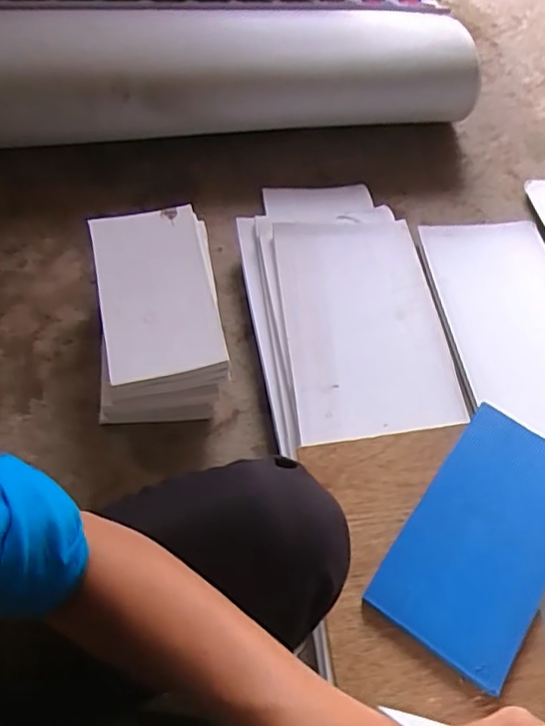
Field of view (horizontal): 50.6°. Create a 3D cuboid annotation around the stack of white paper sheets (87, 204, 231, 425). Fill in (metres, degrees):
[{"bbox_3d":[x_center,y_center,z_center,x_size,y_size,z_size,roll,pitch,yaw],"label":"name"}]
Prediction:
[{"bbox_3d":[-0.165,-0.075,0.837,0.173,0.097,0.297,-7,58,-6],"label":"stack of white paper sheets"}]

